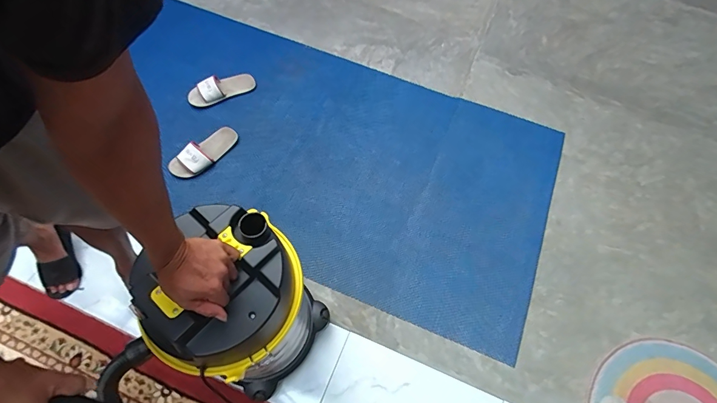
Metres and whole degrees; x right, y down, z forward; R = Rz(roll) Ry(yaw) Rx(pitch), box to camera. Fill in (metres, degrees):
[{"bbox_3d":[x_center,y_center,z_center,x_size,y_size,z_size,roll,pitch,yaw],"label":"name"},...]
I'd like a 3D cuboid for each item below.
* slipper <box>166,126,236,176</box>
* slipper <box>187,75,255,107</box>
[{"bbox_3d":[-0.537,-0.176,1.321,0.095,0.055,0.254,37,67,15],"label":"slipper"},{"bbox_3d":[-0.533,-0.439,1.457,0.256,0.054,0.097,-31,68,-17],"label":"slipper"}]

